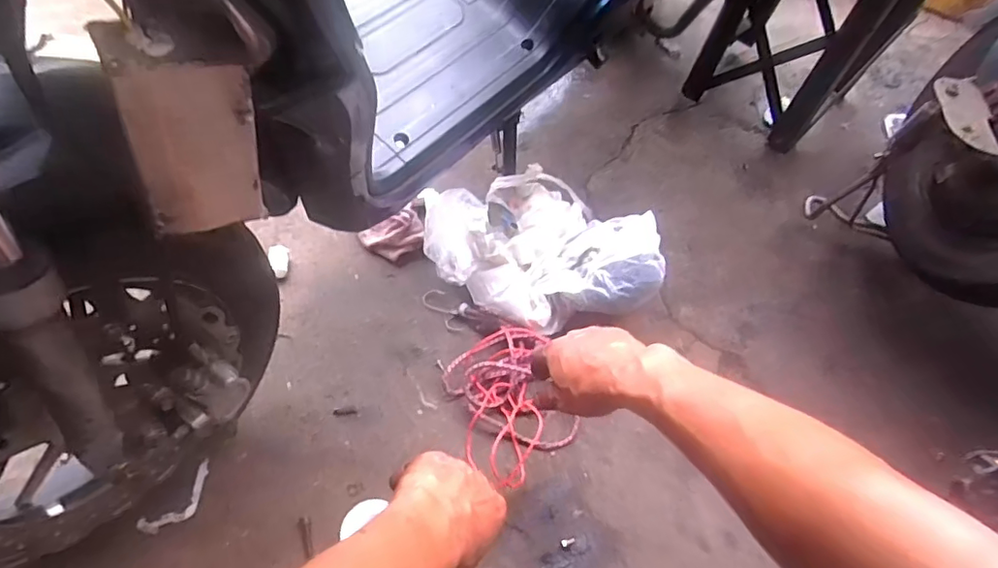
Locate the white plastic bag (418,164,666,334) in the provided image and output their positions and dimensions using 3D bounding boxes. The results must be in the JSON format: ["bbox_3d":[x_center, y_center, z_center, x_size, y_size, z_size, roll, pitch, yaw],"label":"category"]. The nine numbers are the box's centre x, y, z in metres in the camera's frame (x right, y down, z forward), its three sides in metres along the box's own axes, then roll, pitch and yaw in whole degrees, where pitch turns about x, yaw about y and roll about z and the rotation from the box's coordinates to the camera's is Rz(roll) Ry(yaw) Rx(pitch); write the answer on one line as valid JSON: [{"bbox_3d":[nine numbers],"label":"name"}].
[{"bbox_3d":[0.052,-0.042,0.762,0.279,0.114,0.214,-6,56,-5],"label":"white plastic bag"}]

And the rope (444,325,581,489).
[{"bbox_3d":[0.019,0.132,0.668,0.138,0.061,0.161,-19,57,-17],"label":"rope"}]

